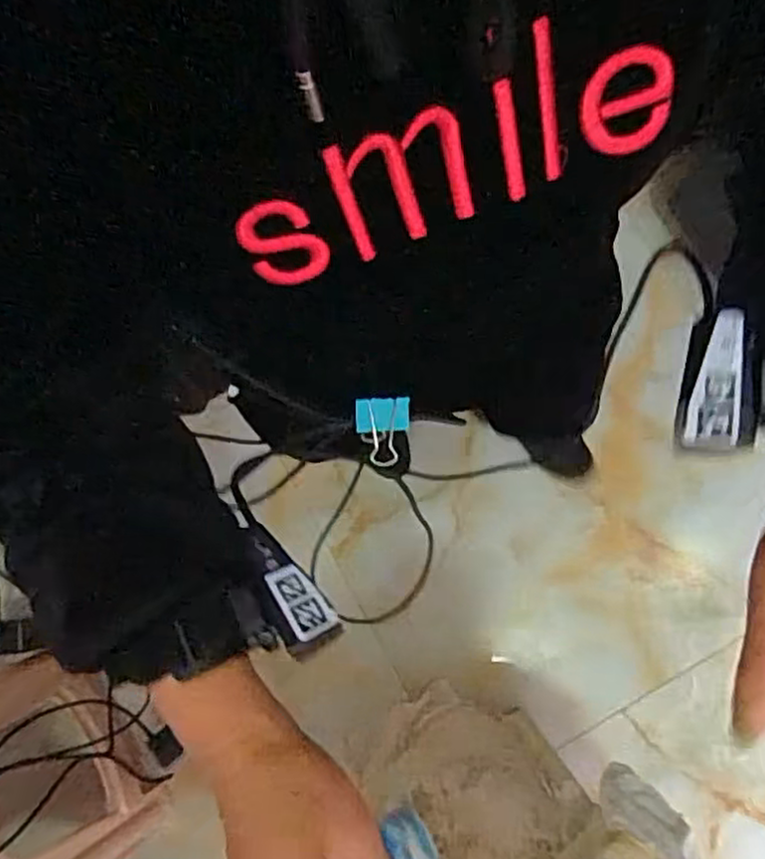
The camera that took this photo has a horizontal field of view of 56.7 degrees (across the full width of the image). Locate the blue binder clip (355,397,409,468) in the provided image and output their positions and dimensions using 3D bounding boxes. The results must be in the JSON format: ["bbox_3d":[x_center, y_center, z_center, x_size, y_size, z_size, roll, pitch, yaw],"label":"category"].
[{"bbox_3d":[0.001,0.001,0.413,0.031,0.010,0.039,-4,79,1],"label":"blue binder clip"}]

